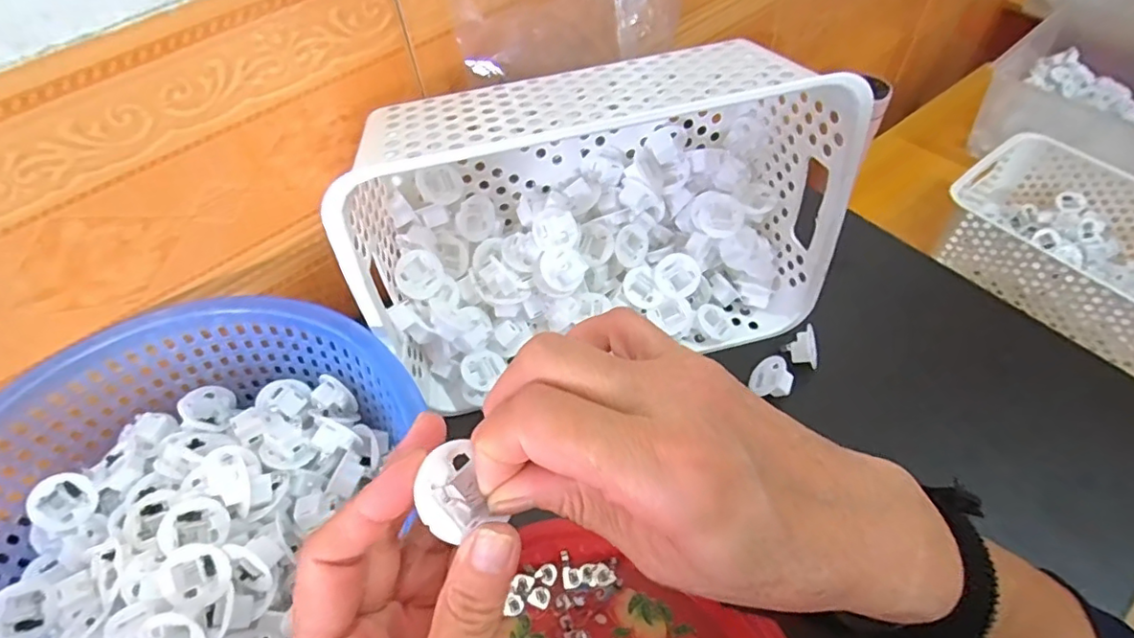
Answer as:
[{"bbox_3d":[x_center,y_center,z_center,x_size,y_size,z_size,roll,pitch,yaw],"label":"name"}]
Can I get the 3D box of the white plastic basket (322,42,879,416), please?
[{"bbox_3d":[0.019,-0.072,0.399,0.303,0.183,0.129,-12,55,-6],"label":"white plastic basket"}]

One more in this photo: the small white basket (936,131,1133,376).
[{"bbox_3d":[0.647,-0.088,0.720,0.206,0.093,0.306,-32,59,-19],"label":"small white basket"}]

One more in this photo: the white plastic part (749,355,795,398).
[{"bbox_3d":[0.151,0.042,0.422,0.028,0.020,0.026,-1,55,2],"label":"white plastic part"}]

